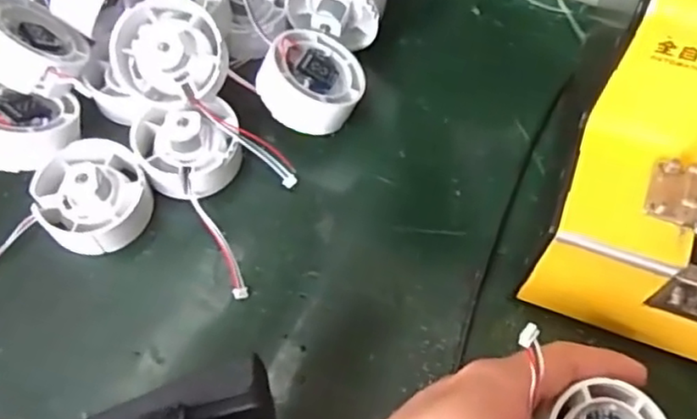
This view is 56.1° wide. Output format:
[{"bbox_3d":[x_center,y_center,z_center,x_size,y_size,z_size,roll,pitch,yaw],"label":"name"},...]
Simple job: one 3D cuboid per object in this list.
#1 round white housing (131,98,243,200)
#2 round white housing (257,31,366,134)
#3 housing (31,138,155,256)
[{"bbox_3d":[-0.083,-0.032,0.340,0.053,0.026,0.049,2,78,-9],"label":"round white housing"},{"bbox_3d":[-0.021,-0.068,0.351,0.054,0.025,0.054,14,54,-20],"label":"round white housing"},{"bbox_3d":[-0.128,-0.007,0.329,0.052,0.030,0.054,0,63,1],"label":"housing"}]

